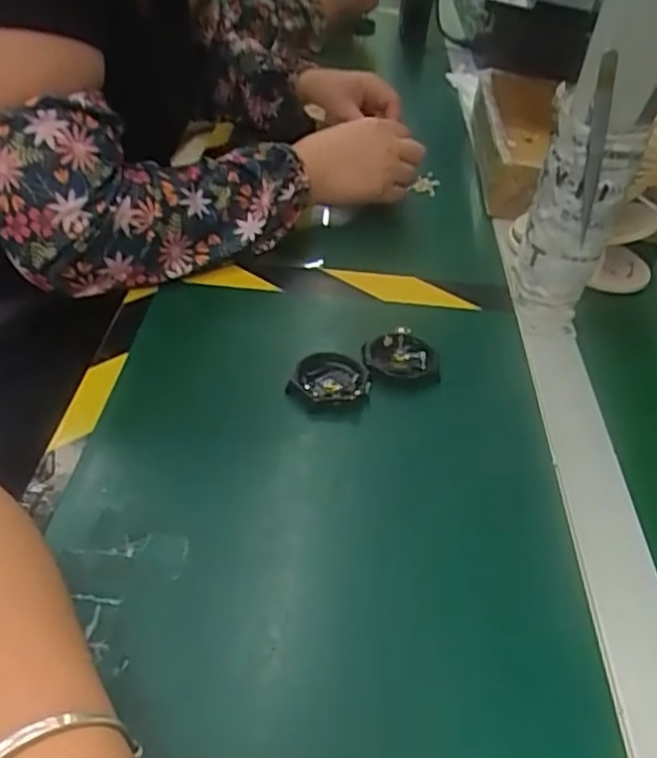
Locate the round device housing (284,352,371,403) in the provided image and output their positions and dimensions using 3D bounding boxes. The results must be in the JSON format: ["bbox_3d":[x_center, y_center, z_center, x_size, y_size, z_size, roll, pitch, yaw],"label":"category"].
[{"bbox_3d":[0.002,-0.001,0.450,0.051,0.013,0.044,15,41,10],"label":"round device housing"}]

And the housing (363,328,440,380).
[{"bbox_3d":[0.051,-0.017,0.478,0.051,0.016,0.042,10,40,4],"label":"housing"}]

